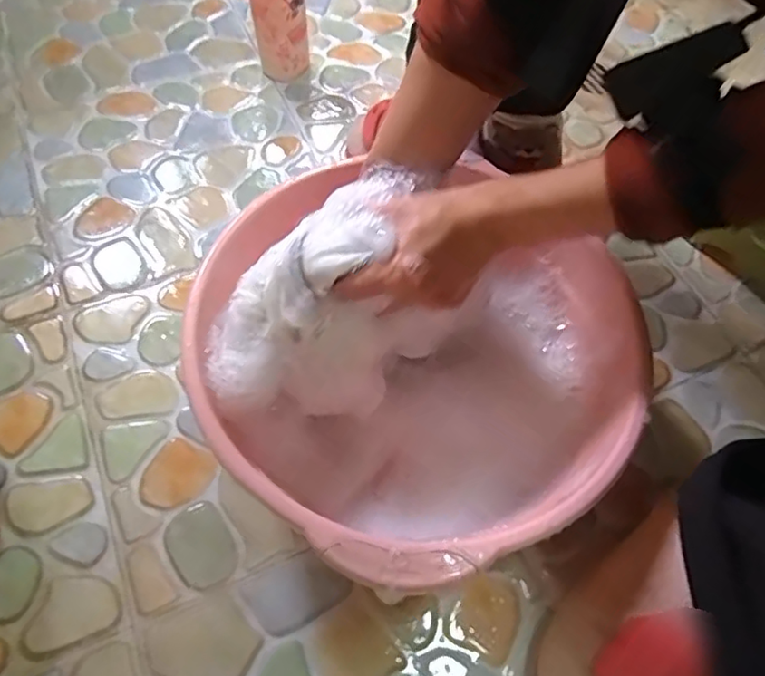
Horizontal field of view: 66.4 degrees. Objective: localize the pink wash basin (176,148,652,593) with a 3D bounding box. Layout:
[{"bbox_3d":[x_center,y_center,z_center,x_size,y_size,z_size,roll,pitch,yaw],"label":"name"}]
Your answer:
[{"bbox_3d":[0.015,0.042,0.468,0.320,0.140,0.296,2,59,-3],"label":"pink wash basin"}]

